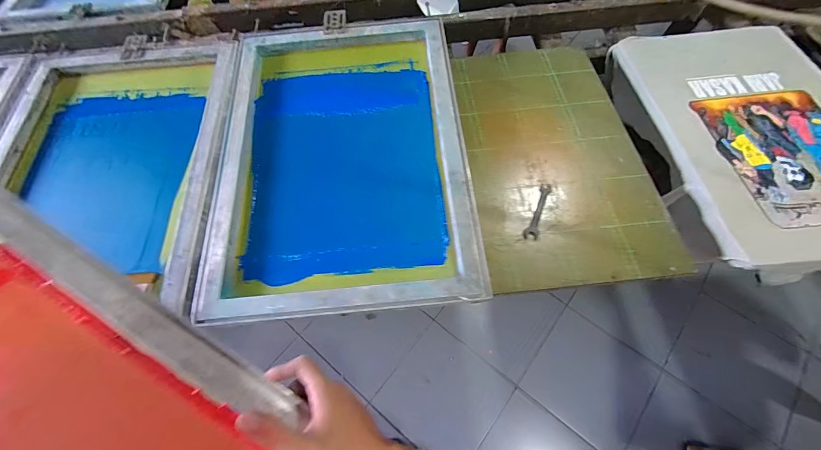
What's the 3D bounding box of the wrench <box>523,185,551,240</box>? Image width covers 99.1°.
[{"bbox_3d":[0.236,-0.025,0.649,0.025,0.006,0.123,19,63,12],"label":"wrench"}]

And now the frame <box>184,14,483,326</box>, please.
[{"bbox_3d":[-0.136,-0.161,0.702,0.486,0.044,0.673,-5,66,0],"label":"frame"}]

